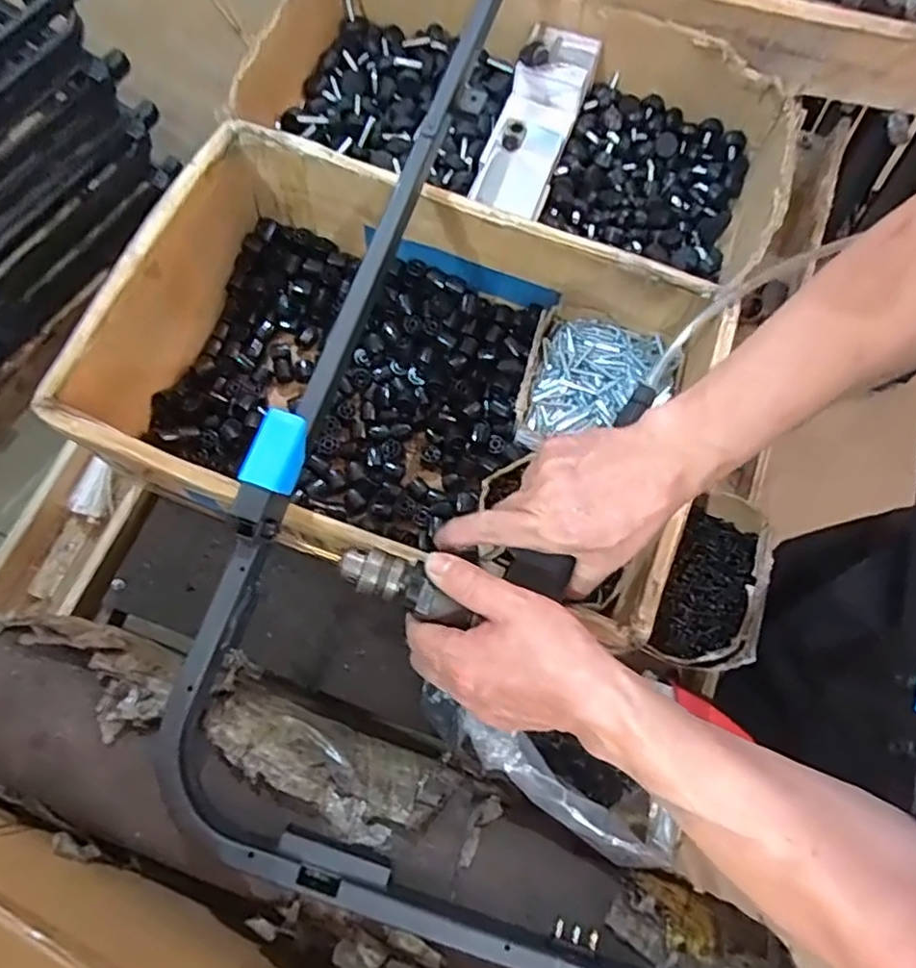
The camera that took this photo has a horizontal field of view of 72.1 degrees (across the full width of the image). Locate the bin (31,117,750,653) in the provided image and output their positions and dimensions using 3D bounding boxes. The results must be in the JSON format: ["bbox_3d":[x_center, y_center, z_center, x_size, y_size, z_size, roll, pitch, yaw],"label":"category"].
[{"bbox_3d":[-0.046,-0.091,0.609,0.506,0.172,0.337,20,73,4],"label":"bin"}]

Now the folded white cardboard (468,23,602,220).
[{"bbox_3d":[0.086,-0.412,0.737,0.092,0.059,0.271,20,73,4],"label":"folded white cardboard"}]

